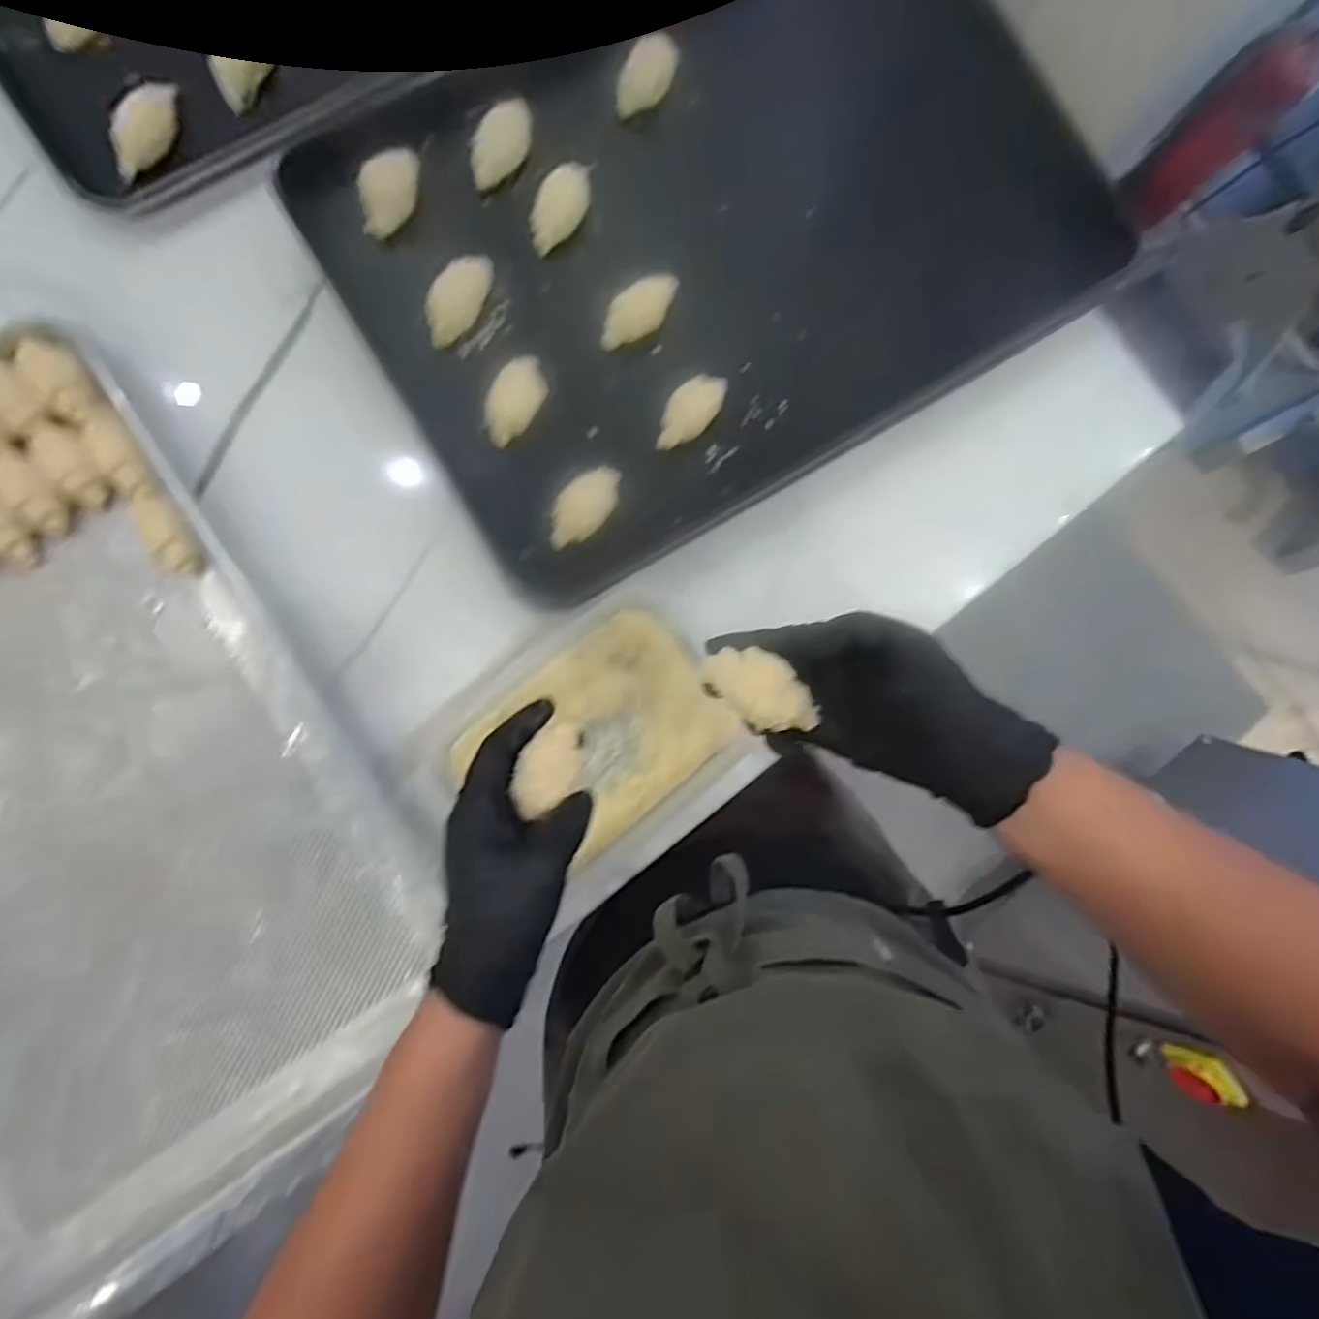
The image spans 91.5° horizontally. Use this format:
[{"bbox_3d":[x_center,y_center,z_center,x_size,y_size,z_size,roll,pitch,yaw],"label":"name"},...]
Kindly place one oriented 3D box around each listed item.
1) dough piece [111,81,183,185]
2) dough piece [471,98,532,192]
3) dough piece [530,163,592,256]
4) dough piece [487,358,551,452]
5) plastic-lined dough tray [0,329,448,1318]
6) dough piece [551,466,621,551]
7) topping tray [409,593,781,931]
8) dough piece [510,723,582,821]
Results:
[{"bbox_3d":[-0.410,-0.423,0.511,0.023,0.026,0.088,21,84,-3],"label":"dough piece"},{"bbox_3d":[-0.125,-0.405,0.510,0.032,0.025,0.071,27,84,-2],"label":"dough piece"},{"bbox_3d":[-0.078,-0.354,0.508,0.031,0.033,0.069,26,84,-2],"label":"dough piece"},{"bbox_3d":[-0.109,-0.196,0.486,0.032,0.023,0.069,26,84,-2],"label":"dough piece"},{"bbox_3d":[-0.437,0.104,0.450,0.422,0.044,0.602,-35,89,-6],"label":"plastic-lined dough tray"},{"bbox_3d":[-0.057,-0.115,0.490,0.036,0.017,0.072,40,84,-1],"label":"dough piece"},{"bbox_3d":[-0.048,0.071,0.496,0.222,0.025,0.186,-37,89,-6],"label":"topping tray"},{"bbox_3d":[-0.068,0.065,0.387,0.032,0.022,0.052,24,69,-28],"label":"dough piece"}]

